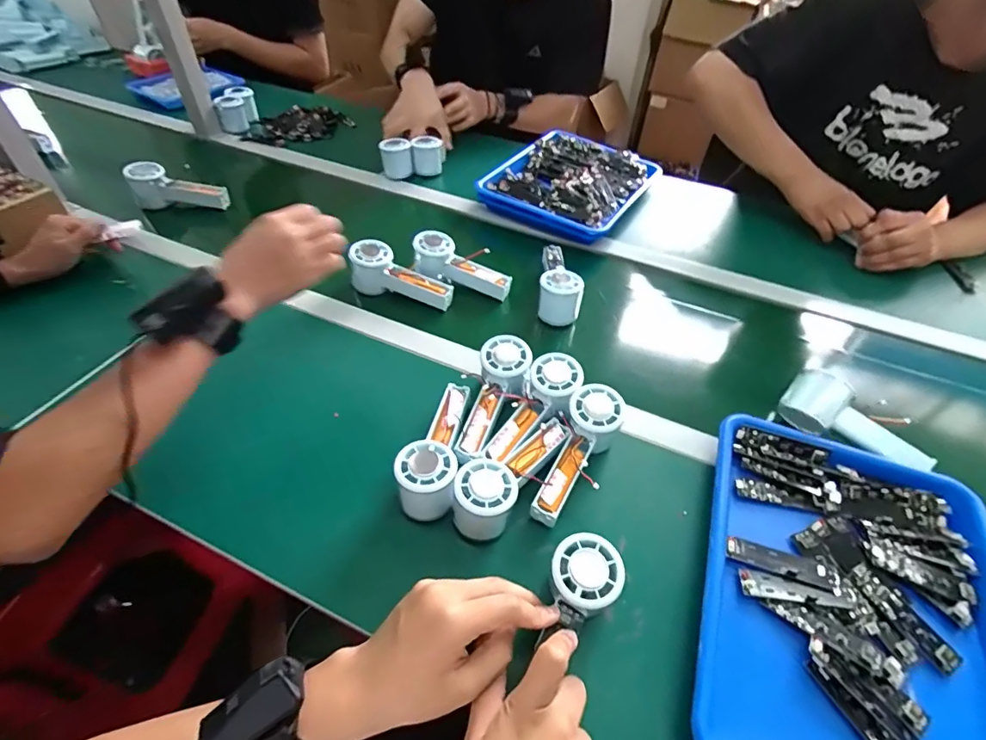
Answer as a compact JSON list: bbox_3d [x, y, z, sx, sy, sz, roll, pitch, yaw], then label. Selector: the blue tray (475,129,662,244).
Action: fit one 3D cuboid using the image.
[{"bbox_3d":[0.150,-0.347,0.897,0.240,0.054,0.305,27,51,19],"label":"blue tray"}]

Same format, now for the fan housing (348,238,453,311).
[{"bbox_3d":[-0.131,-0.128,0.689,0.148,0.062,0.046,24,48,-5],"label":"fan housing"}]

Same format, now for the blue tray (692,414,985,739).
[{"bbox_3d":[0.318,0.208,0.417,0.258,0.034,0.337,18,49,13],"label":"blue tray"}]

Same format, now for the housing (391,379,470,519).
[{"bbox_3d":[-0.058,0.073,0.492,0.062,0.048,0.155,4,47,0],"label":"housing"}]

